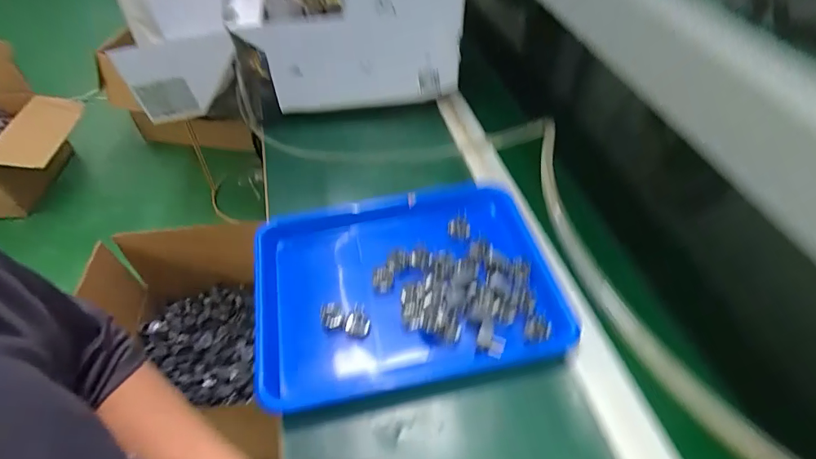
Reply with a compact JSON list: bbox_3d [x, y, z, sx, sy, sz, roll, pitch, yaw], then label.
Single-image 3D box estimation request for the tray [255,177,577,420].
[{"bbox_3d":[-0.010,0.073,0.535,0.336,0.066,0.246,-9,49,-8],"label":"tray"}]

